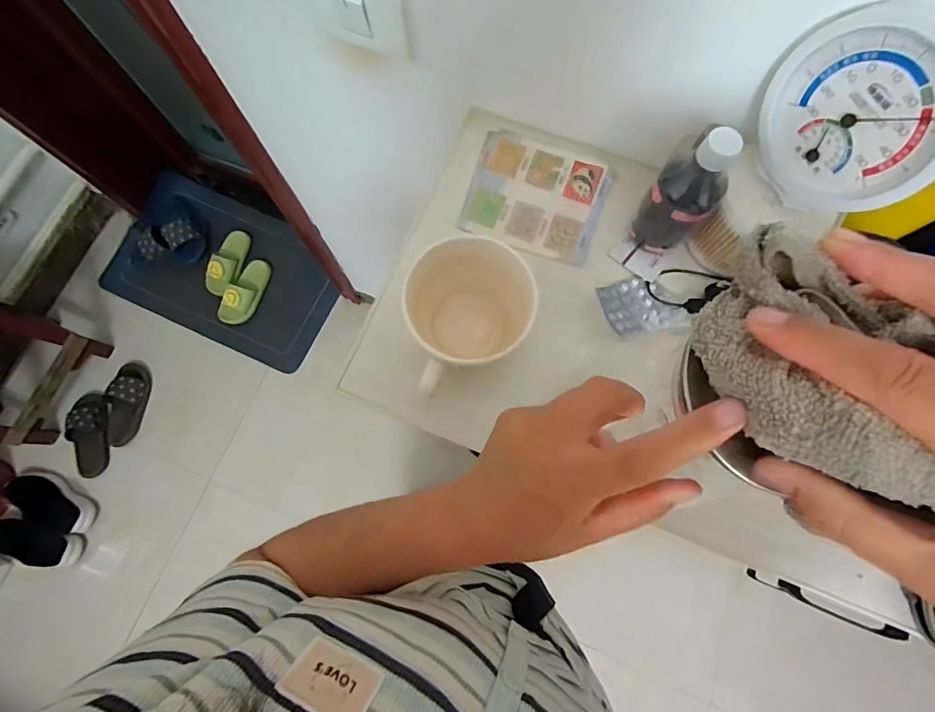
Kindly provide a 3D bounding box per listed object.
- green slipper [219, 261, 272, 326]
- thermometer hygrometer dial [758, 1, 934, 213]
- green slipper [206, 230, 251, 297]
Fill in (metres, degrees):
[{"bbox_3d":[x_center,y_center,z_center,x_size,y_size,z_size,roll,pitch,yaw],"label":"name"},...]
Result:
[{"bbox_3d":[-0.749,-0.223,1.441,0.099,0.065,0.241,25,78,6],"label":"green slipper"},{"bbox_3d":[0.277,-0.169,0.313,0.023,0.124,0.128,-33,79,-7],"label":"thermometer hygrometer dial"},{"bbox_3d":[-0.812,-0.323,1.463,0.083,0.061,0.231,21,78,5],"label":"green slipper"}]

